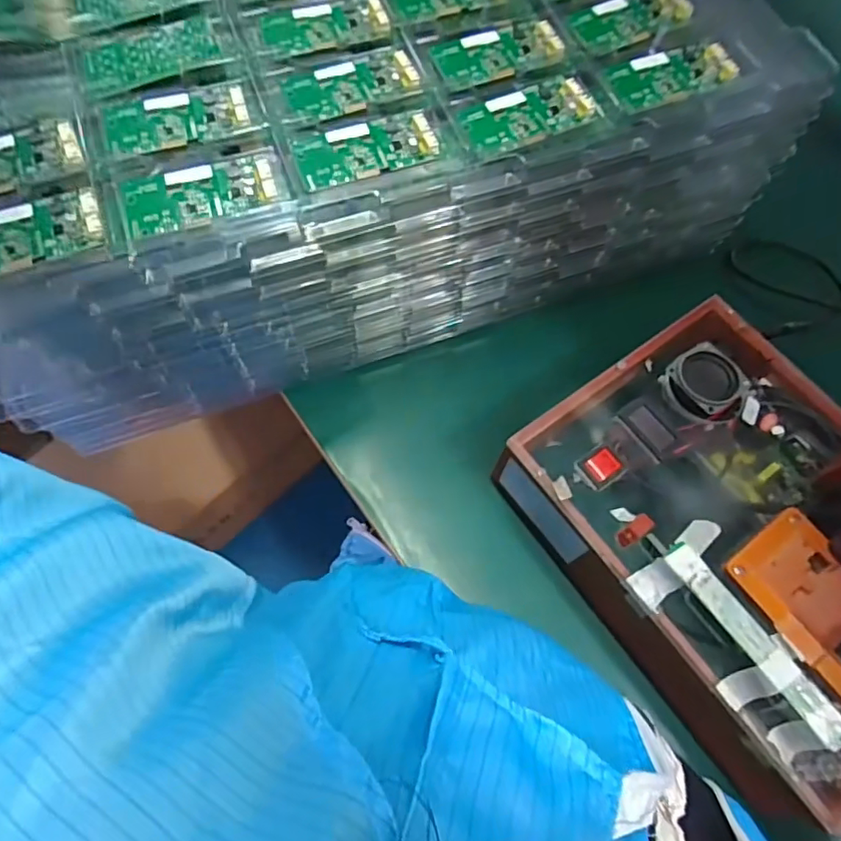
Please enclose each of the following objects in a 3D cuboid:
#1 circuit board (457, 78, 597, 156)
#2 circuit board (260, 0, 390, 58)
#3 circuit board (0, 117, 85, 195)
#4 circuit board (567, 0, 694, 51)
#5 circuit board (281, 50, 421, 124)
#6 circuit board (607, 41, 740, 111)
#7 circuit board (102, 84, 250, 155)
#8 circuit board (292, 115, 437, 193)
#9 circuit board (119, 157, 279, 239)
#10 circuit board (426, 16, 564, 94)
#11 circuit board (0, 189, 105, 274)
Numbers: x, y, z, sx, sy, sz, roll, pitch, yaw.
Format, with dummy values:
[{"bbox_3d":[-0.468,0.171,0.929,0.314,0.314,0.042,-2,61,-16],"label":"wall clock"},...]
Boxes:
[{"bbox_3d":[0.074,-0.219,0.398,0.093,0.010,0.047,-23,70,-11],"label":"circuit board"},{"bbox_3d":[-0.073,-0.303,0.425,0.092,0.008,0.049,-15,69,-8],"label":"circuit board"},{"bbox_3d":[-0.269,-0.169,0.363,0.091,0.006,0.048,-25,71,-12],"label":"circuit board"},{"bbox_3d":[0.164,-0.318,0.438,0.093,0.012,0.050,-22,70,-11],"label":"circuit board"},{"bbox_3d":[-0.051,-0.244,0.403,0.094,0.008,0.049,-20,70,-10],"label":"circuit board"},{"bbox_3d":[0.185,-0.260,0.416,0.090,0.014,0.049,-18,69,-10],"label":"circuit board"},{"bbox_3d":[-0.167,-0.209,0.383,0.093,0.007,0.046,-19,70,-10],"label":"circuit board"},{"bbox_3d":[-0.038,-0.187,0.382,0.093,0.009,0.045,-19,70,-10],"label":"circuit board"},{"bbox_3d":[-0.143,-0.148,0.362,0.094,0.007,0.047,-18,69,-10],"label":"circuit board"},{"bbox_3d":[0.057,-0.279,0.421,0.095,0.009,0.051,-20,70,-10],"label":"circuit board"},{"bbox_3d":[-0.244,-0.116,0.343,0.094,0.008,0.047,-21,70,-11],"label":"circuit board"}]

